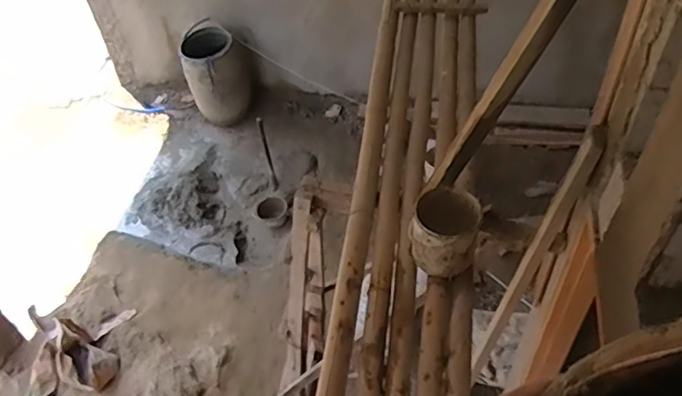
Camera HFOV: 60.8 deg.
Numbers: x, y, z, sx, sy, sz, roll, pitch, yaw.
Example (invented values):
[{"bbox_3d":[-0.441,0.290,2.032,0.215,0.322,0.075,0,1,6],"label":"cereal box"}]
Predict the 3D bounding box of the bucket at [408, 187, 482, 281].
[{"bbox_3d":[0.285,0.083,1.602,0.182,0.198,0.188,6,49,10],"label":"bucket"}]

